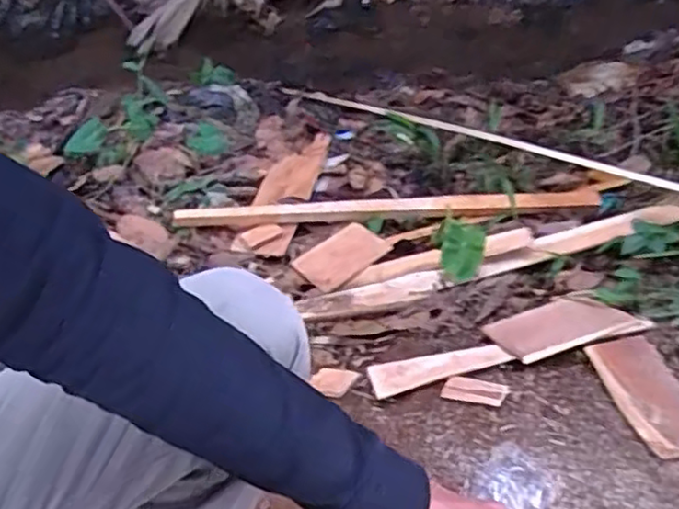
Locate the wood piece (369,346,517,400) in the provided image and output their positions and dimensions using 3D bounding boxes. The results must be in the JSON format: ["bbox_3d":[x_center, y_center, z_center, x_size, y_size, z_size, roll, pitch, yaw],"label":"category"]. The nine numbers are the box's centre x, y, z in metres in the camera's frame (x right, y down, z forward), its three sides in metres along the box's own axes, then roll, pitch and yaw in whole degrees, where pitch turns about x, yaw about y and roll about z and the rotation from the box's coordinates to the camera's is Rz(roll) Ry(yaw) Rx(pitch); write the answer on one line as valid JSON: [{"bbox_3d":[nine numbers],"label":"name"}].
[{"bbox_3d":[0.128,0.146,0.887,0.185,0.018,0.052,-13,47,-14],"label":"wood piece"}]

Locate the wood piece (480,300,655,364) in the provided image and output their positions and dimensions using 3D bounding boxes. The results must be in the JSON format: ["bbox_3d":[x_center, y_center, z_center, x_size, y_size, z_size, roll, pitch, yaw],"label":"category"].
[{"bbox_3d":[0.308,0.099,0.945,0.195,0.016,0.112,-14,25,-15],"label":"wood piece"}]

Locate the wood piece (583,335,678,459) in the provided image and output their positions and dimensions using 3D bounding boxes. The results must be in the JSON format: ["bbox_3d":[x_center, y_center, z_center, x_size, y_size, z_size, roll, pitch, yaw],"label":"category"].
[{"bbox_3d":[0.375,0.167,0.822,0.085,0.012,0.192,-4,31,-5],"label":"wood piece"}]

